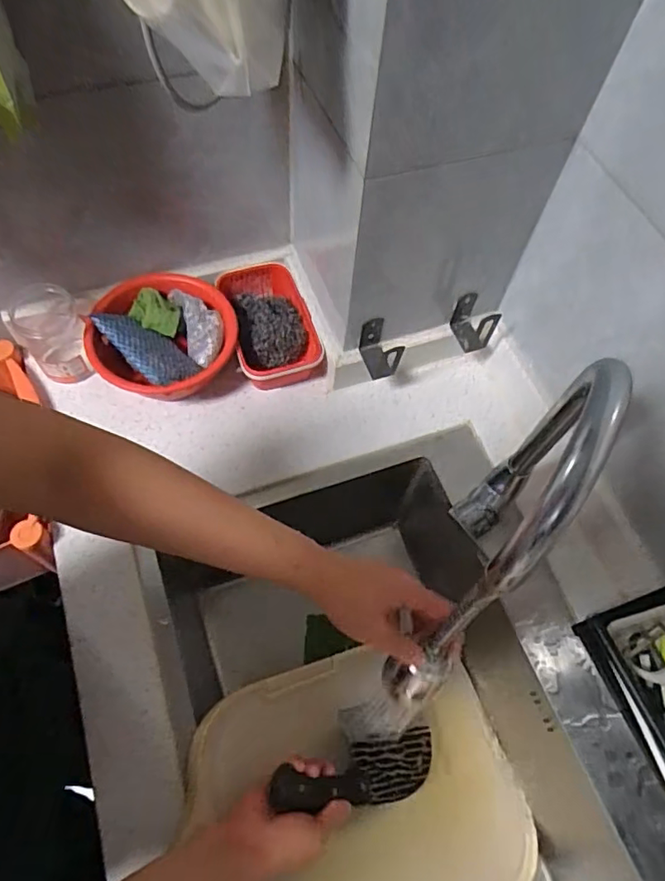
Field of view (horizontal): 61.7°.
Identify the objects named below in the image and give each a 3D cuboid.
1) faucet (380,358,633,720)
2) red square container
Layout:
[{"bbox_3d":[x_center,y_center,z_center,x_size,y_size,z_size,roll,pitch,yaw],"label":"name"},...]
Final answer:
[{"bbox_3d":[0.127,0.080,0.440,0.049,0.283,0.261,30,64,12],"label":"faucet"},{"bbox_3d":[-0.084,-0.150,0.757,0.109,0.063,0.173,-14,64,-11],"label":"red square container"}]

